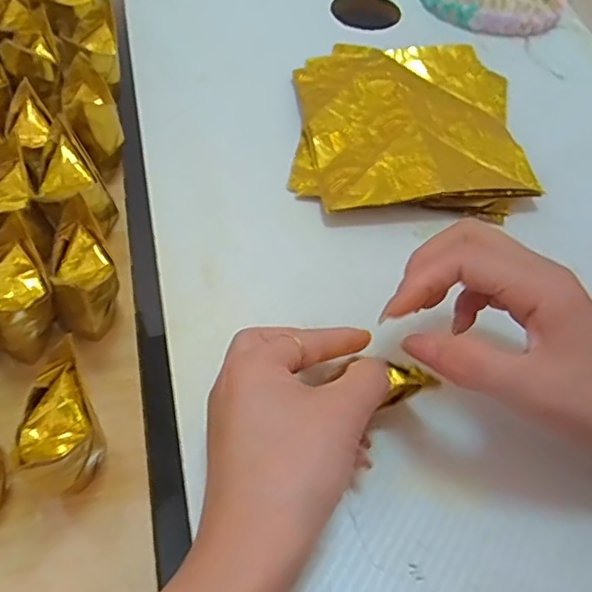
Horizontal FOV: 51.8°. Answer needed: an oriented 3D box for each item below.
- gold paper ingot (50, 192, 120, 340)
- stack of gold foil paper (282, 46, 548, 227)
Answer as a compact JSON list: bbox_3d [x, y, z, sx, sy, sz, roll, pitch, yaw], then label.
[{"bbox_3d":[-0.109,-0.007,0.313,0.033,0.060,0.054,-21,58,-18],"label":"gold paper ingot"},{"bbox_3d":[0.076,-0.120,0.417,0.151,0.019,0.163,2,54,-2],"label":"stack of gold foil paper"}]

